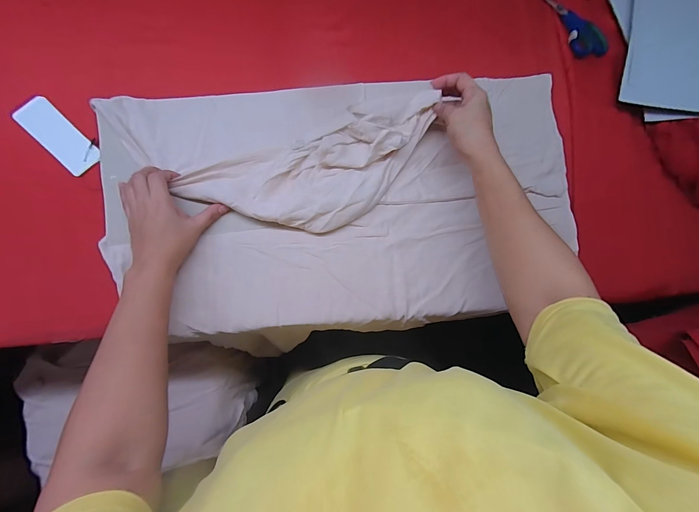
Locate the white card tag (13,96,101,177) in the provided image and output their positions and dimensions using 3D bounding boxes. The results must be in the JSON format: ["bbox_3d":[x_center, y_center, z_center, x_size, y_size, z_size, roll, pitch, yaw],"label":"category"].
[{"bbox_3d":[-0.399,-0.165,0.419,0.123,0.005,0.047,43,76,1],"label":"white card tag"}]

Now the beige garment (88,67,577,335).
[{"bbox_3d":[0.014,-0.079,0.440,0.673,0.041,0.352,-5,84,-7],"label":"beige garment"}]

